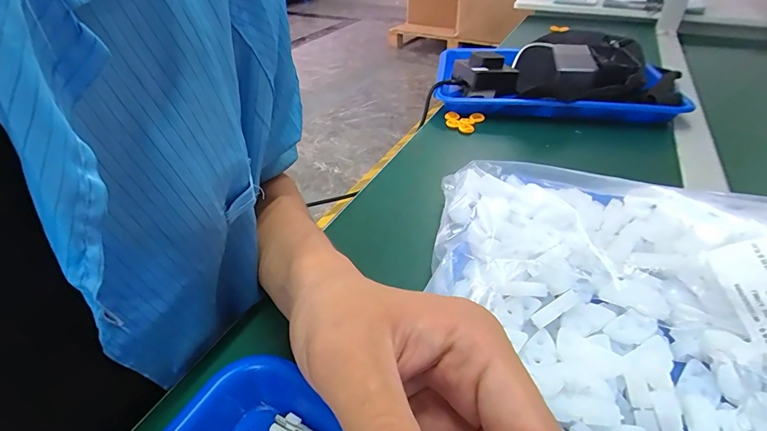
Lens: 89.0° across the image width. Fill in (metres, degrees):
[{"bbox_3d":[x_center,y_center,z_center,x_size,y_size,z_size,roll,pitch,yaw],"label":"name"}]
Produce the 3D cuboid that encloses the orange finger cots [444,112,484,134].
[{"bbox_3d":[0.108,-0.127,0.529,0.051,0.009,0.046,8,39,12],"label":"orange finger cots"}]

